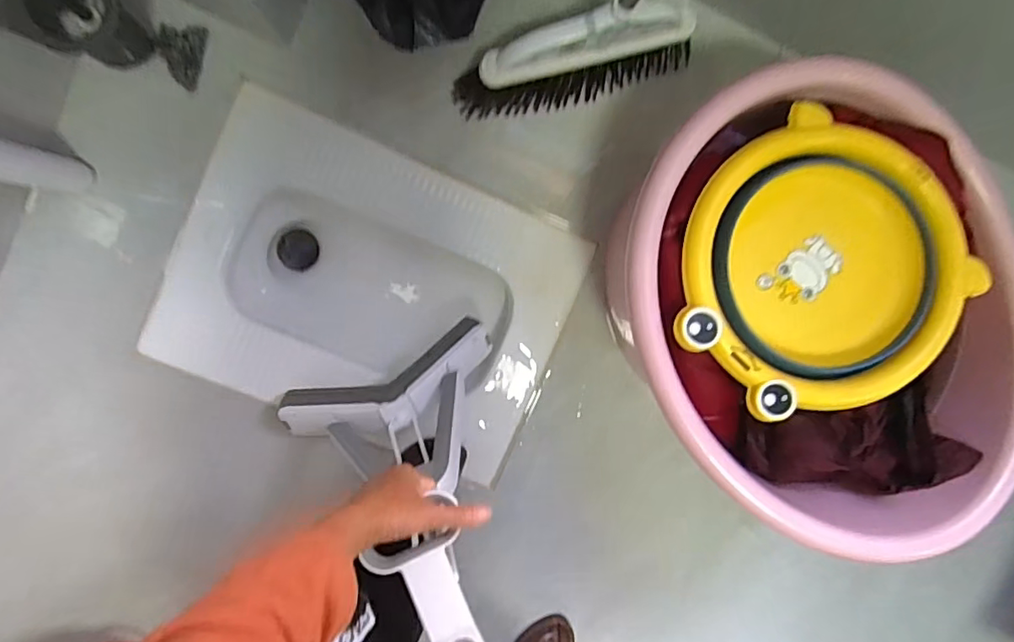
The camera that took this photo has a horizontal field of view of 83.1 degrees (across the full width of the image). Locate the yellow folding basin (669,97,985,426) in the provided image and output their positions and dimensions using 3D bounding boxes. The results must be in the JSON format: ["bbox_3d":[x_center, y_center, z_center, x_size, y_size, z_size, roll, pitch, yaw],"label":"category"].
[{"bbox_3d":[0.333,-0.053,0.621,0.290,0.074,0.293,-1,98,-4],"label":"yellow folding basin"}]

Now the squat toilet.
[{"bbox_3d":[-0.213,-0.054,0.991,0.607,0.221,0.443,23,101,-6],"label":"squat toilet"}]

